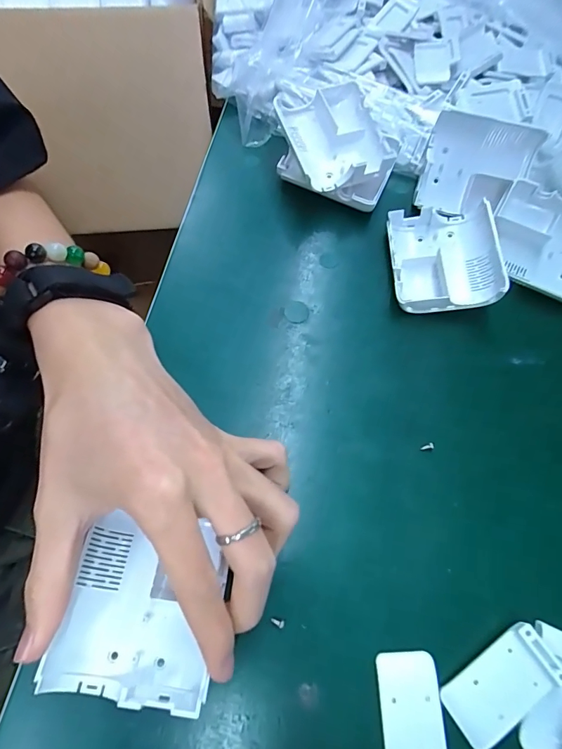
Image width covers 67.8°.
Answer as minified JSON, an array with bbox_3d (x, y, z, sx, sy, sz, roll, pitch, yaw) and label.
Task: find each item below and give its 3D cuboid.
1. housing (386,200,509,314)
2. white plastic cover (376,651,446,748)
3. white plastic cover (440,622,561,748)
[{"bbox_3d":[0.112,-0.083,0.291,0.070,0.028,0.080,3,66,-2],"label":"housing"},{"bbox_3d":[0.060,0.160,0.190,0.028,0.006,0.055,0,66,-4],"label":"white plastic cover"},{"bbox_3d":[0.104,0.146,0.195,0.054,0.011,0.029,-32,72,-16],"label":"white plastic cover"}]

